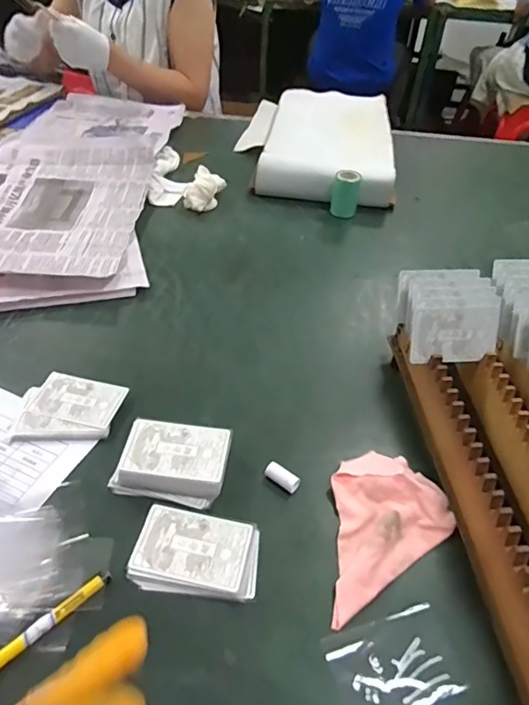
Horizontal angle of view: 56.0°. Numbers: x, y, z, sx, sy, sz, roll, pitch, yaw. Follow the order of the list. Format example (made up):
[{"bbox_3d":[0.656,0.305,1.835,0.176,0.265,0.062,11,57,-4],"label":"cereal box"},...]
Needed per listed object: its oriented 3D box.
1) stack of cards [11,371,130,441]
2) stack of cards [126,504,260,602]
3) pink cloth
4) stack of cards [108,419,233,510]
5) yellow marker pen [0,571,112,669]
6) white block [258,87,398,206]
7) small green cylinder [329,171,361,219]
[{"bbox_3d":[-0.190,0.055,0.484,0.091,0.009,0.077,9,45,6],"label":"stack of cards"},{"bbox_3d":[-0.052,0.156,0.388,0.095,0.007,0.062,8,44,5],"label":"stack of cards"},{"bbox_3d":[0.085,0.137,0.410,0.137,0.018,0.094,-26,51,-26],"label":"pink cloth"},{"bbox_3d":[-0.078,0.096,0.435,0.091,0.030,0.065,10,45,7],"label":"stack of cards"},{"bbox_3d":[-0.149,0.186,0.348,0.089,0.007,0.013,-32,54,-31],"label":"yellow marker pen"},{"bbox_3d":[0.124,-0.405,0.936,0.222,0.093,0.405,8,44,5],"label":"white block"},{"bbox_3d":[0.130,-0.254,0.797,0.042,0.065,0.032,10,45,7],"label":"small green cylinder"}]

